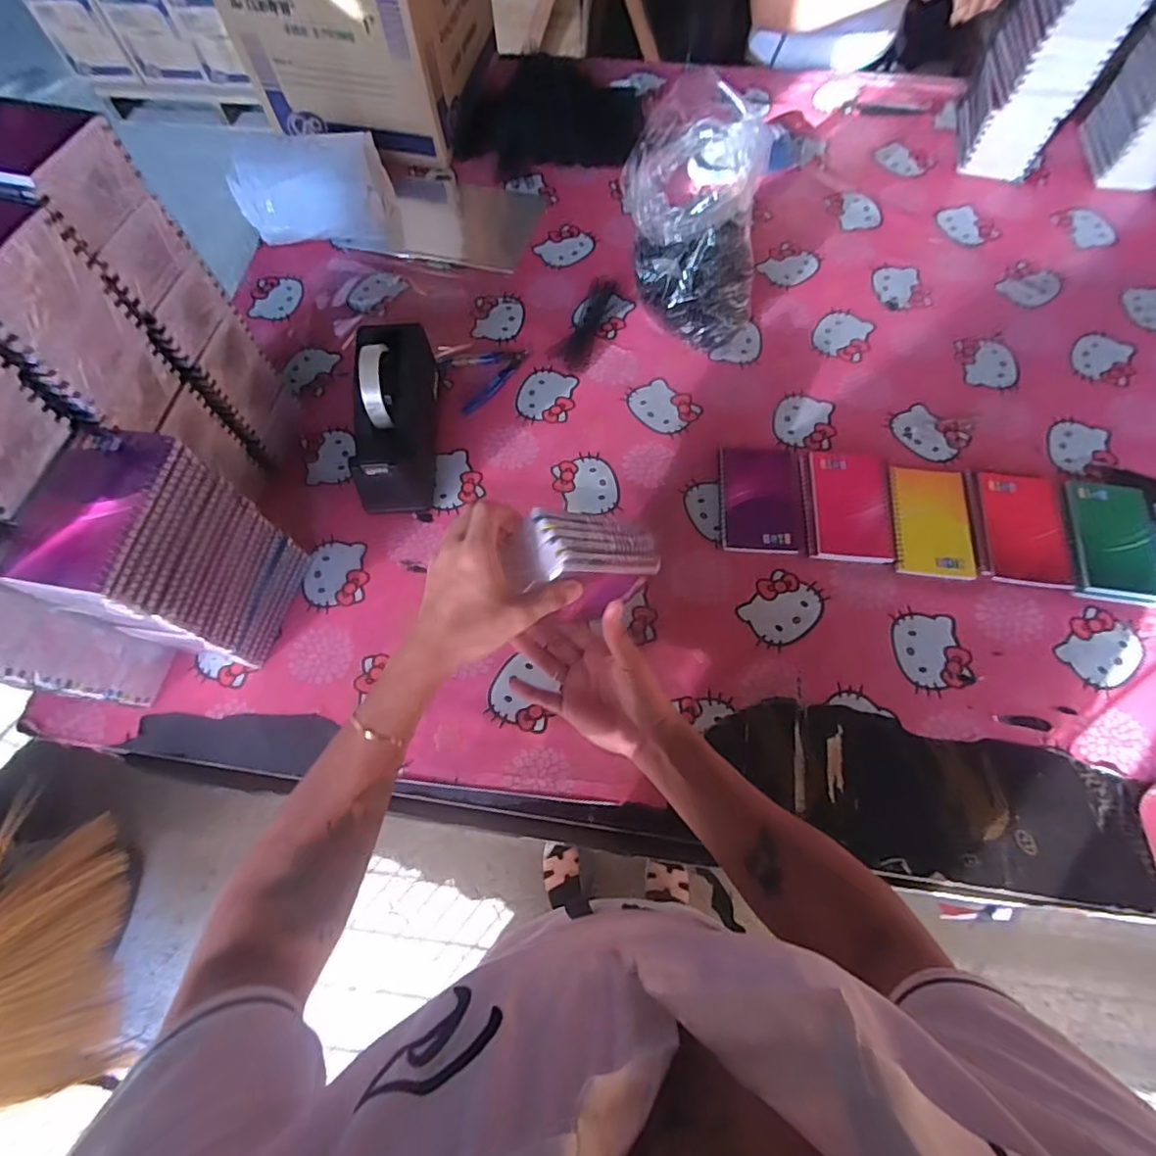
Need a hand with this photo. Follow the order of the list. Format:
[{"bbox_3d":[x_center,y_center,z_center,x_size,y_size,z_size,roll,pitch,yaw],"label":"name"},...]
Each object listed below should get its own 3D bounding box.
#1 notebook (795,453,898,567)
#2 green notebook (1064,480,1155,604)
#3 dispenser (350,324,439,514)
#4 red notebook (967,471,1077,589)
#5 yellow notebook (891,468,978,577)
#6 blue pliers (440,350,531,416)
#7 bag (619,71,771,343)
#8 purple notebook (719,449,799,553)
[{"bbox_3d":[0.299,-0.083,0.642,0.092,0.014,0.133,3,67,2],"label":"notebook"},{"bbox_3d":[0.579,-0.043,0.621,0.096,0.017,0.141,7,67,4],"label":"green notebook"},{"bbox_3d":[-0.204,-0.188,0.649,0.075,0.111,0.217,-1,67,0],"label":"dispenser"},{"bbox_3d":[0.482,-0.056,0.626,0.096,0.018,0.141,2,62,5],"label":"red notebook"},{"bbox_3d":[0.390,-0.063,0.632,0.082,0.012,0.131,6,73,2],"label":"yellow notebook"},{"bbox_3d":[-0.114,-0.267,0.738,0.105,0.007,0.088,-25,69,-9],"label":"blue pliers"},{"bbox_3d":[0.134,-0.403,0.679,0.161,0.209,0.160,0,67,1],"label":"bag"},{"bbox_3d":[0.205,-0.092,0.654,0.082,0.014,0.132,3,67,2],"label":"purple notebook"}]

